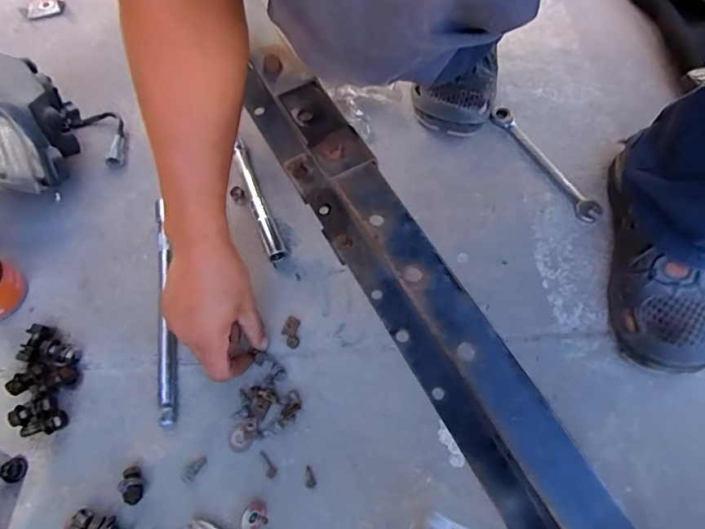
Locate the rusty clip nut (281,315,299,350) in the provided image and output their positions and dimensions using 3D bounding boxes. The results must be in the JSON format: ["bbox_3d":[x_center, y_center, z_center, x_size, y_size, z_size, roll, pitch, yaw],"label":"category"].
[{"bbox_3d":[-0.064,0.069,0.472,0.018,0.006,0.034,-1,64,1],"label":"rusty clip nut"}]

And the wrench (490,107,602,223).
[{"bbox_3d":[0.230,-0.125,0.554,0.028,0.008,0.187,-27,67,-11],"label":"wrench"}]

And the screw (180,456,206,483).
[{"bbox_3d":[-0.146,0.188,0.419,0.012,0.004,0.026,39,71,18],"label":"screw"}]

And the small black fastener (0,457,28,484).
[{"bbox_3d":[-0.306,0.185,0.410,0.019,0.007,0.020,18,66,10],"label":"small black fastener"}]

